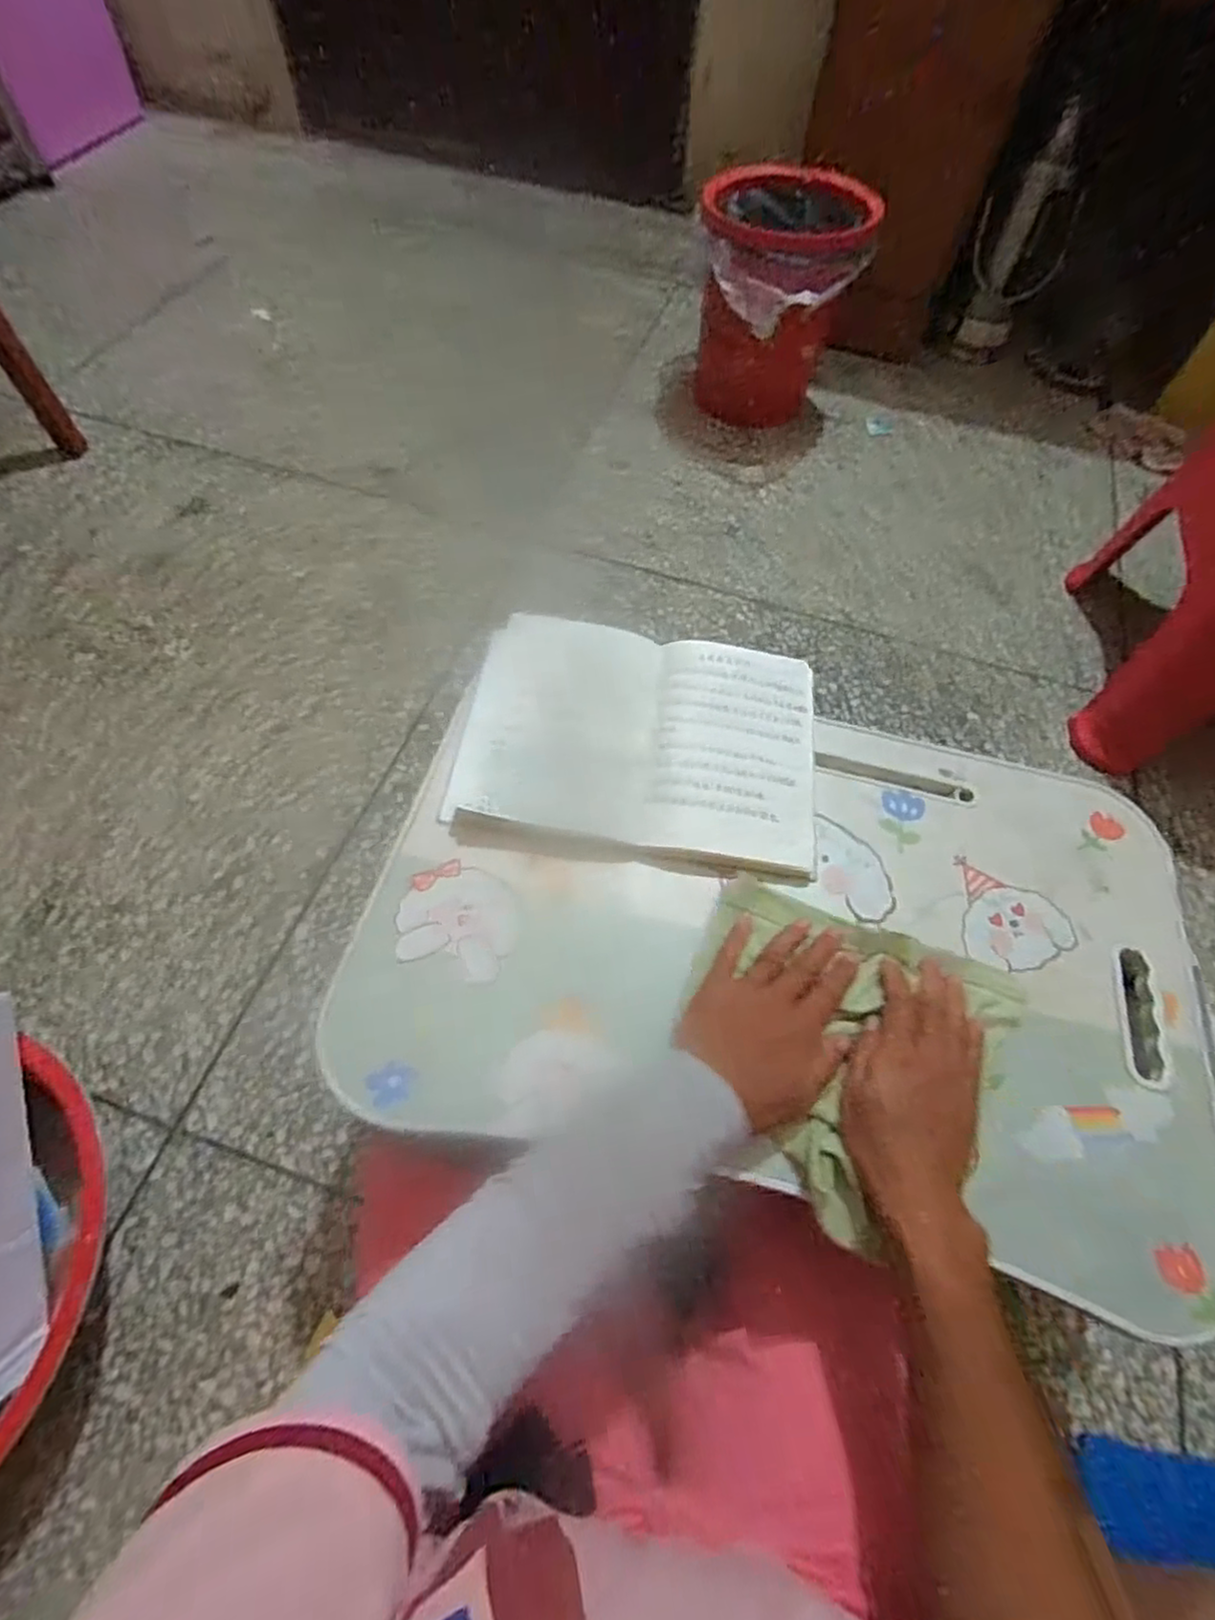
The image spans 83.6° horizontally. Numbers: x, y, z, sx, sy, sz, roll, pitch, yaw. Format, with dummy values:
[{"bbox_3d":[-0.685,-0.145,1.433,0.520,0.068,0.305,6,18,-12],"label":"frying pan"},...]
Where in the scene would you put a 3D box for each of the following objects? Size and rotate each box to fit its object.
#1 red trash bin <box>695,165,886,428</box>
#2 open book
[{"bbox_3d":[0.251,-0.781,1.082,0.241,0.306,0.261,8,63,0],"label":"red trash bin"},{"bbox_3d":[0.031,-0.061,0.563,0.287,0.029,0.202,10,60,3],"label":"open book"}]

